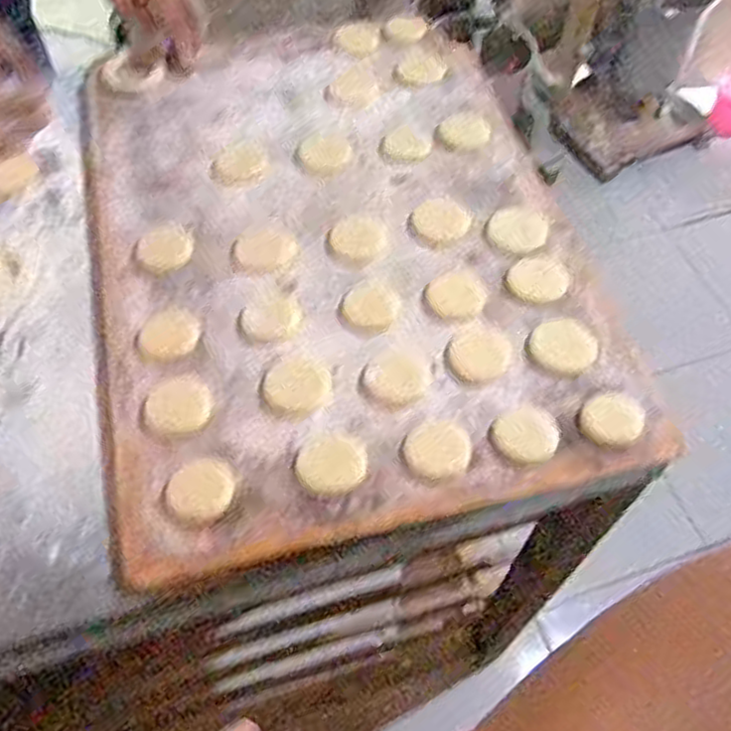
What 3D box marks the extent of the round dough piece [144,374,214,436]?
[{"bbox_3d":[-0.150,0.031,0.580,0.052,0.004,0.053,-1,58,1],"label":"round dough piece"}]

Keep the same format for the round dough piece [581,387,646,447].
[{"bbox_3d":[0.196,0.042,0.577,0.055,0.010,0.045,-38,65,-20],"label":"round dough piece"}]

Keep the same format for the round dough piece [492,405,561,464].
[{"bbox_3d":[0.126,0.052,0.564,0.051,0.004,0.048,-1,58,1],"label":"round dough piece"}]

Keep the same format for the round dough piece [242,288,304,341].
[{"bbox_3d":[-0.080,-0.043,0.626,0.052,0.004,0.048,-1,58,1],"label":"round dough piece"}]

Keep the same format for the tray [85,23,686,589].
[{"bbox_3d":[-0.031,-0.121,0.682,0.432,0.021,0.568,-13,59,-7],"label":"tray"}]

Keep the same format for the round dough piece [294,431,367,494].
[{"bbox_3d":[-0.026,0.073,0.551,0.052,0.007,0.047,3,59,3],"label":"round dough piece"}]

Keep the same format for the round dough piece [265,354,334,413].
[{"bbox_3d":[-0.054,0.014,0.588,0.054,0.004,0.052,-1,58,1],"label":"round dough piece"}]

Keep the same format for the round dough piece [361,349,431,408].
[{"bbox_3d":[0.025,0.009,0.591,0.055,0.004,0.050,-1,58,1],"label":"round dough piece"}]

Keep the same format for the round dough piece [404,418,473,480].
[{"bbox_3d":[0.056,0.063,0.557,0.049,0.004,0.048,-1,58,1],"label":"round dough piece"}]

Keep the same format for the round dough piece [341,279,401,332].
[{"bbox_3d":[0.005,-0.053,0.631,0.047,0.004,0.049,-1,58,1],"label":"round dough piece"}]

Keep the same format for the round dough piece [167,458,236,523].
[{"bbox_3d":[-0.123,0.093,0.546,0.049,0.004,0.047,-1,58,1],"label":"round dough piece"}]

